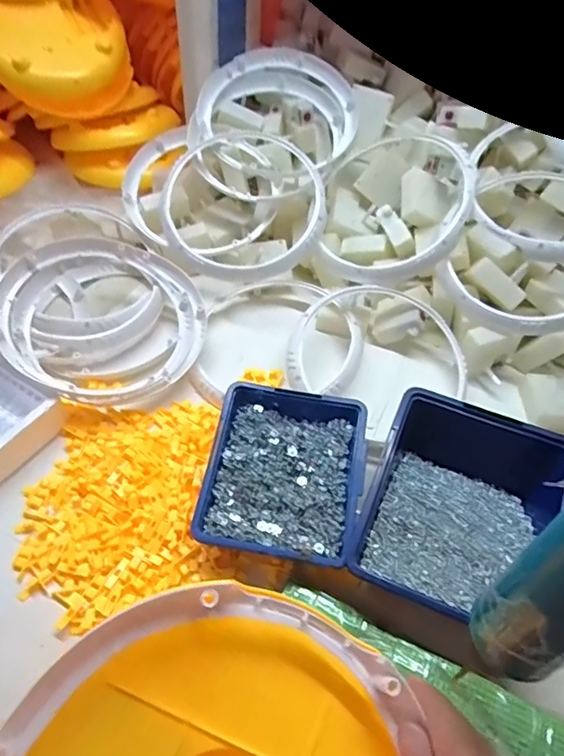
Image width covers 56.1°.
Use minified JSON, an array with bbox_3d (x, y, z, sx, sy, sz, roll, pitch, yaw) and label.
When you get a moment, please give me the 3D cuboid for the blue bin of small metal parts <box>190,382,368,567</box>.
[{"bbox_3d":[0.002,0.081,0.436,0.120,0.057,0.136,10,50,6],"label":"blue bin of small metal parts"}]

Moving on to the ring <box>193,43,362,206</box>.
[{"bbox_3d":[-0.011,-0.299,0.627,0.183,0.030,0.208,29,79,7],"label":"ring"}]

